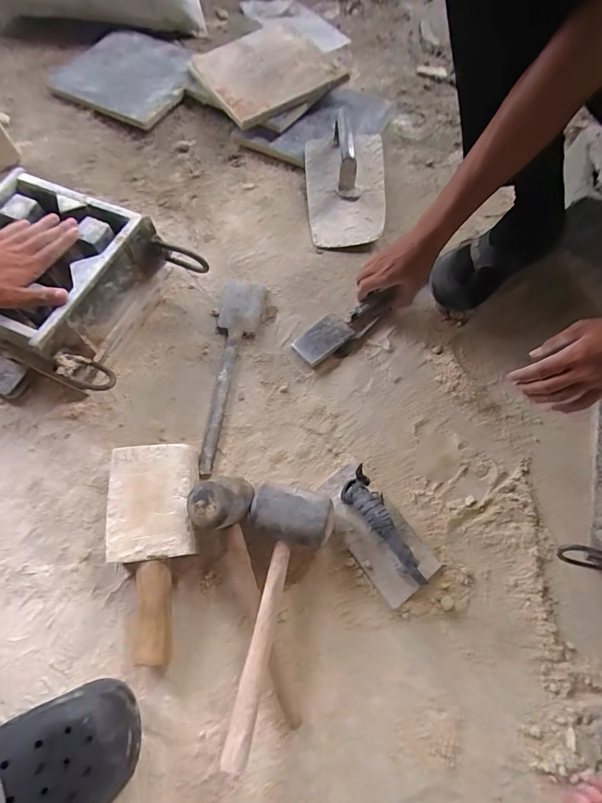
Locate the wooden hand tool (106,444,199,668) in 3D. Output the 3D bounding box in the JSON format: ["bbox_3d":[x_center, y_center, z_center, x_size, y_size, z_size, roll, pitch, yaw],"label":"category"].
[{"bbox_3d":[-0.184,0.182,0.510,0.106,0.051,0.252,-6,70,-2],"label":"wooden hand tool"}]

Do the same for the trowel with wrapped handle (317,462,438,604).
[{"bbox_3d":[0.099,0.165,0.525,0.084,0.067,0.177,-35,74,-14],"label":"trowel with wrapped handle"}]

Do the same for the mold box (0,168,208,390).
[{"bbox_3d":[-0.339,-0.174,0.592,0.289,0.129,0.241,26,70,7],"label":"mold box"}]

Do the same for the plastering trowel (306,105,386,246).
[{"bbox_3d":[0.088,-0.406,0.735,0.147,0.095,0.230,-3,69,-4],"label":"plastering trowel"}]

